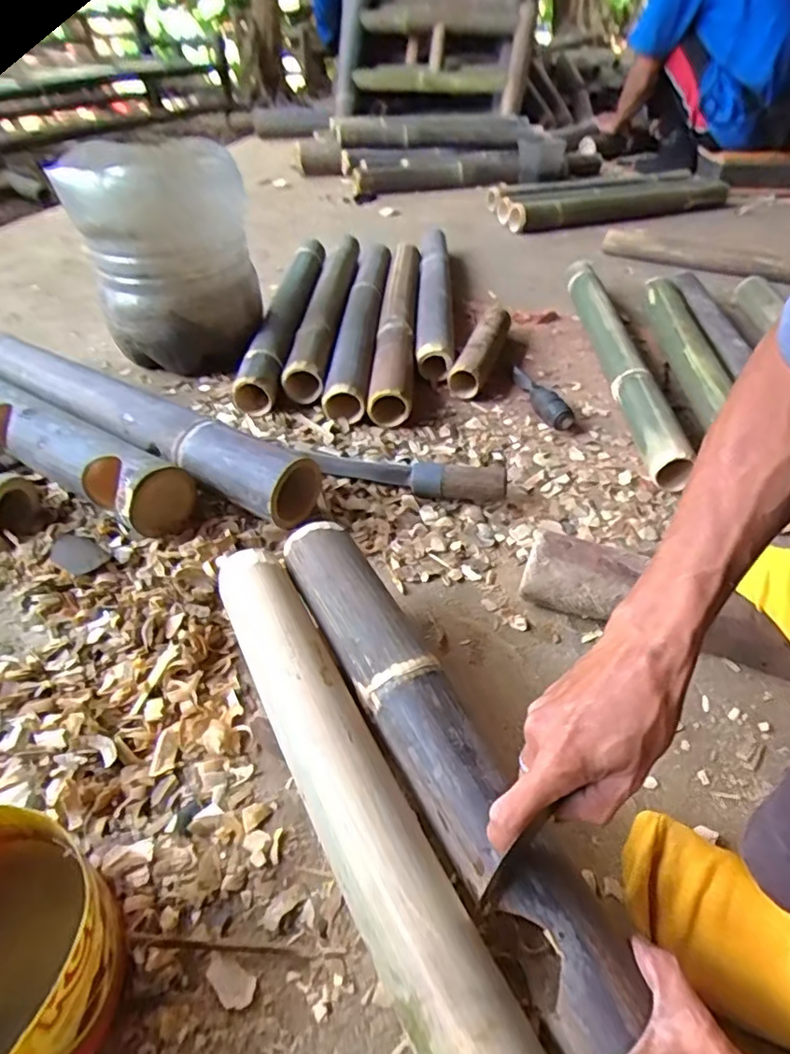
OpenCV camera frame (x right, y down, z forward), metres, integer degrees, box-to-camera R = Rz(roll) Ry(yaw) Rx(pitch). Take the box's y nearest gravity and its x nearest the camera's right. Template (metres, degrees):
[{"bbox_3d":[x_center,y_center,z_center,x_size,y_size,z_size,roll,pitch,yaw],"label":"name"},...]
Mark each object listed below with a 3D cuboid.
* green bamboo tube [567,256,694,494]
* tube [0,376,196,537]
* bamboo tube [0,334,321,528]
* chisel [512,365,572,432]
[{"bbox_3d":[0.340,-0.282,0.911,0.057,0.068,0.615,1,43,1],"label":"green bamboo tube"},{"bbox_3d":[-0.443,-0.124,0.730,0.522,0.076,0.086,26,49,24],"label":"tube"},{"bbox_3d":[-0.356,-0.141,0.747,0.619,0.090,0.072,25,48,23],"label":"bamboo tube"},{"bbox_3d":[0.205,-0.195,0.837,0.041,0.039,0.170,-10,45,-10],"label":"chisel"}]

